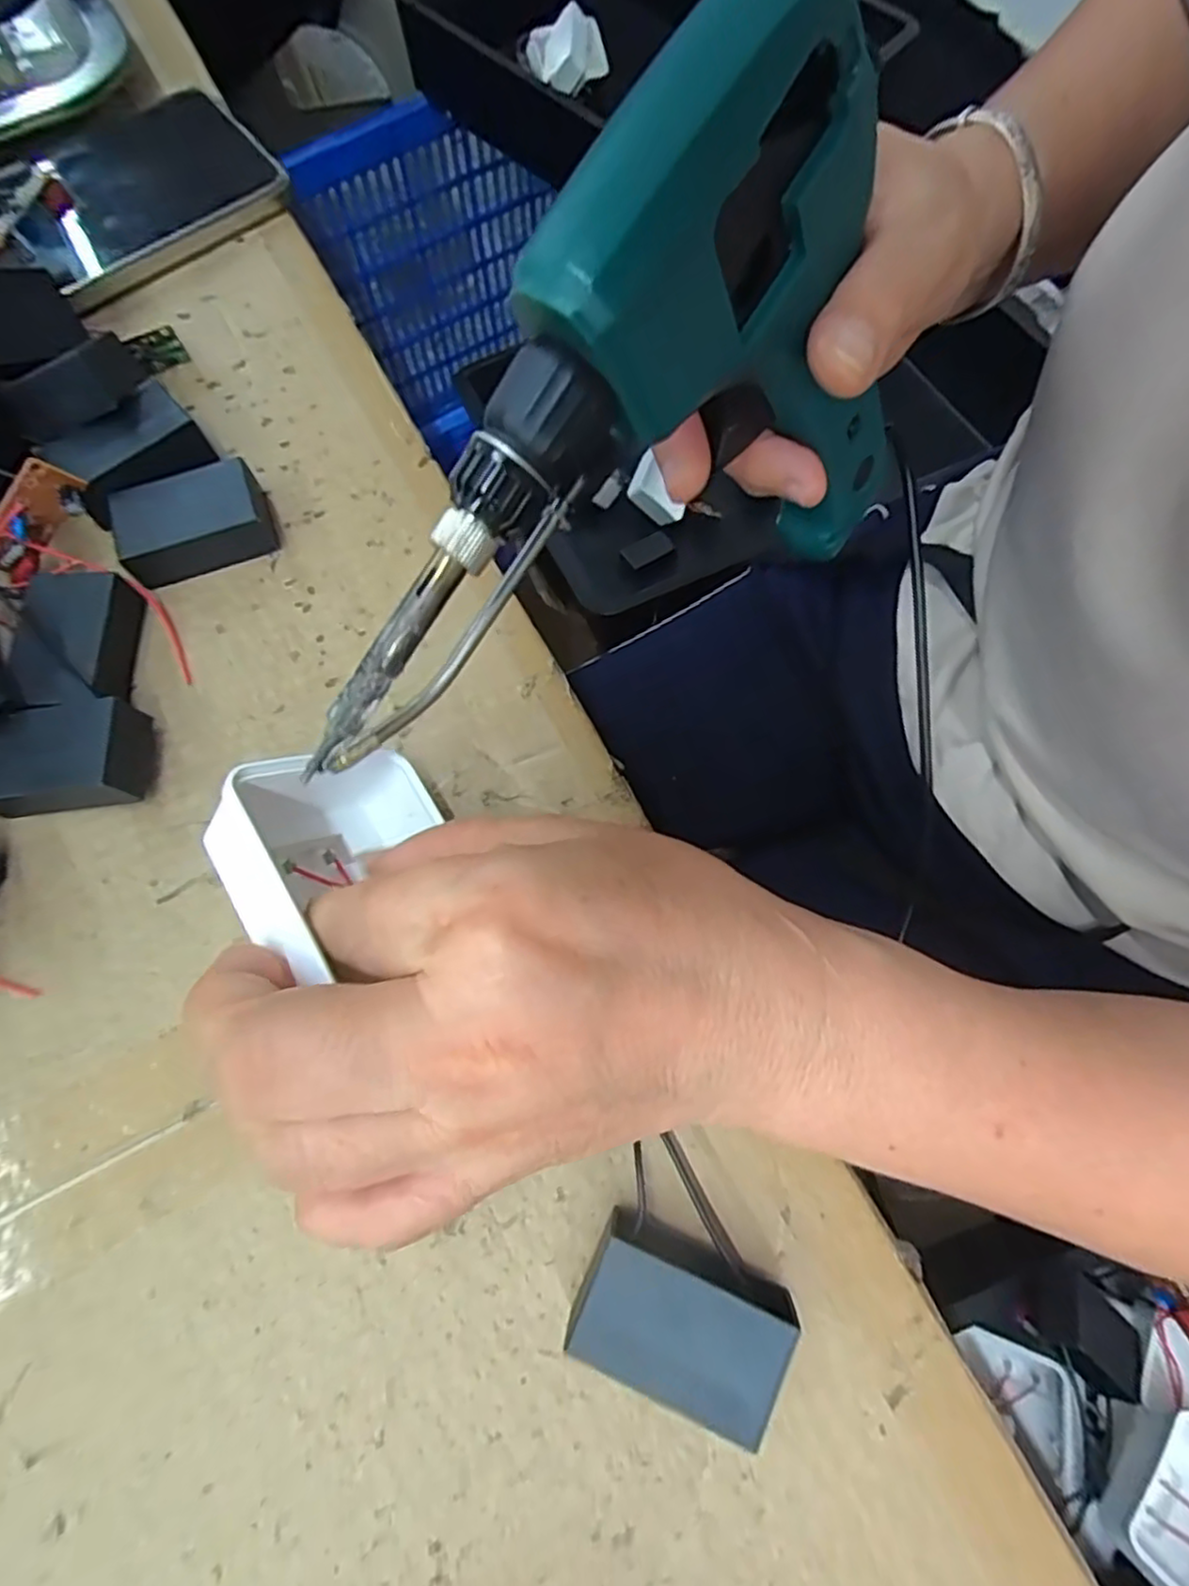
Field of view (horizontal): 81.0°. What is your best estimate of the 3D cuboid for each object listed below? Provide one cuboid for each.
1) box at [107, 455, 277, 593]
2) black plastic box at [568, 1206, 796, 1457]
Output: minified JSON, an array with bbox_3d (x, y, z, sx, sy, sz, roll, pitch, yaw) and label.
[{"bbox_3d":[-0.139,-0.095,0.242,0.048,0.020,0.029,-21,74,-6],"label":"box"},{"bbox_3d":[0.020,0.127,0.169,0.048,0.022,0.031,21,74,7],"label":"black plastic box"}]

